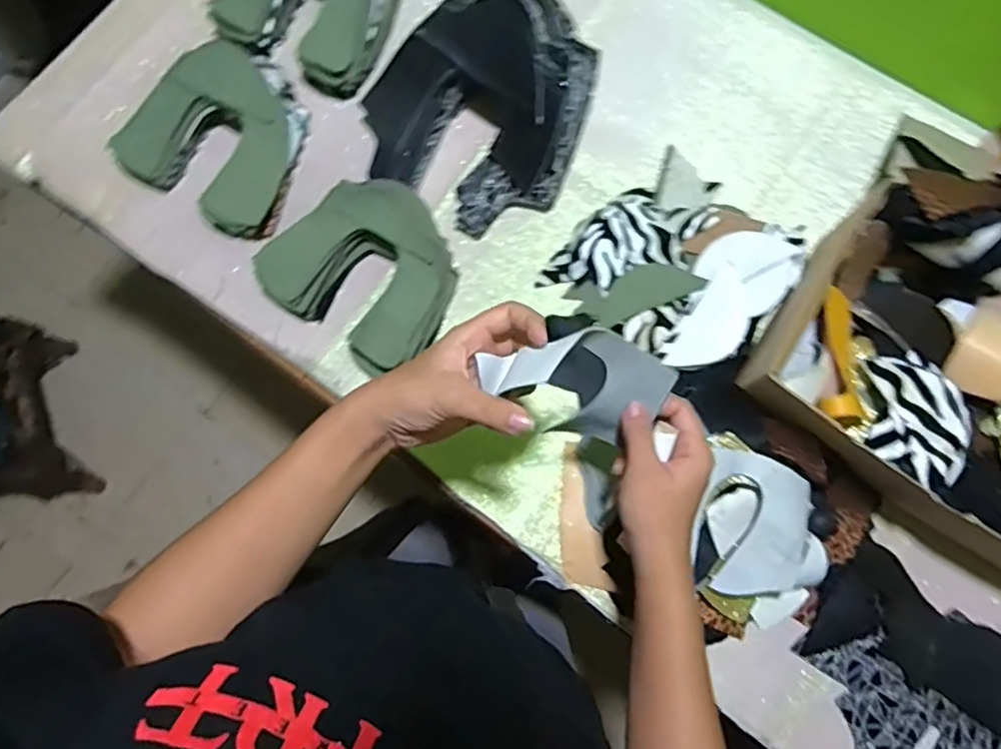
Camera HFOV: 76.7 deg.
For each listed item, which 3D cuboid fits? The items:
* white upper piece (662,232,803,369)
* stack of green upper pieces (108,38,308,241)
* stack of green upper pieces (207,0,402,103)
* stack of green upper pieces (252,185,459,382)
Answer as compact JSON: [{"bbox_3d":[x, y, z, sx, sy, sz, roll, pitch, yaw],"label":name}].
[{"bbox_3d":[0.206,-0.070,0.583,0.076,0.020,0.157,39,80,9],"label":"white upper piece"},{"bbox_3d":[-0.273,-0.244,0.625,0.171,0.059,0.168,32,79,7],"label":"stack of green upper pieces"},{"bbox_3d":[-0.193,-0.391,0.646,0.168,0.078,0.157,31,79,7],"label":"stack of green upper pieces"},{"bbox_3d":[-0.123,-0.100,0.579,0.159,0.050,0.148,36,80,8],"label":"stack of green upper pieces"}]

